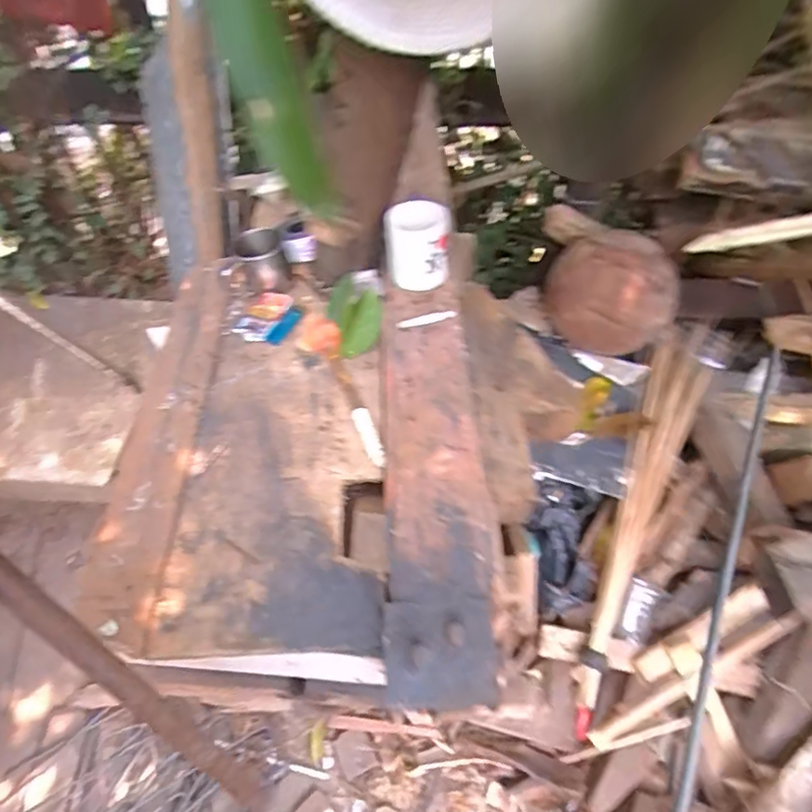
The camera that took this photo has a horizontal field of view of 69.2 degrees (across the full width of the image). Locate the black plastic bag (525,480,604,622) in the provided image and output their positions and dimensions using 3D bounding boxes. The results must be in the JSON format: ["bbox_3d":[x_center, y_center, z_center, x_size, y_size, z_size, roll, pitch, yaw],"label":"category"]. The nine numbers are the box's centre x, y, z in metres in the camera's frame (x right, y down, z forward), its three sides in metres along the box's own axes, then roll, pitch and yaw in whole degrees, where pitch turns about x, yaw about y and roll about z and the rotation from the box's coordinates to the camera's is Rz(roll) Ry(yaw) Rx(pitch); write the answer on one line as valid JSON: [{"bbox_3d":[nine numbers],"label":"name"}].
[{"bbox_3d":[0.279,0.251,1.026,0.136,0.078,0.232,2,81,3],"label":"black plastic bag"}]

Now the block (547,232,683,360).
[{"bbox_3d":[0.377,-0.203,1.094,0.227,0.187,0.155,31,60,22],"label":"block"}]

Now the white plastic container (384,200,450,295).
[{"bbox_3d":[0.016,-0.226,0.831,0.088,0.093,0.082,-1,54,1],"label":"white plastic container"}]

